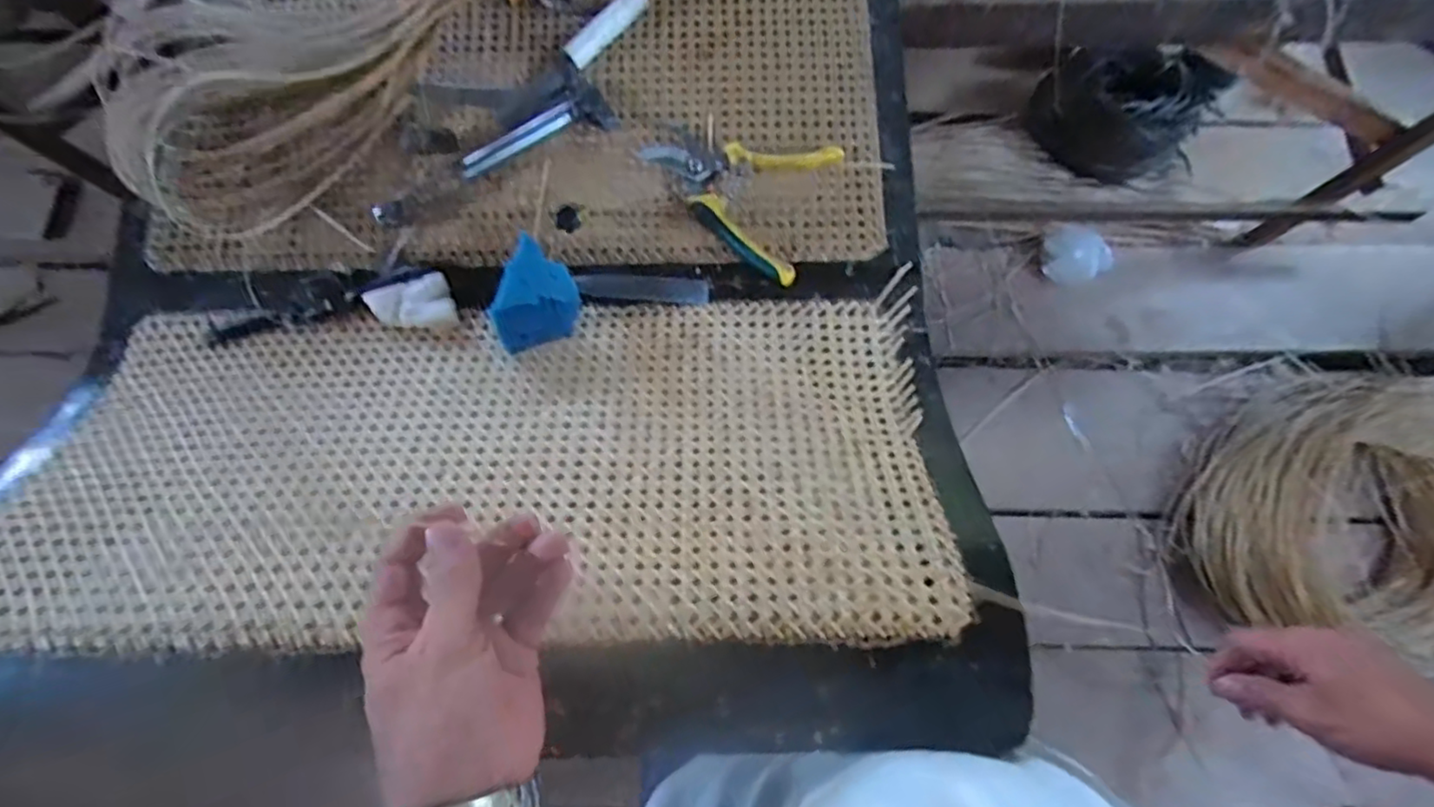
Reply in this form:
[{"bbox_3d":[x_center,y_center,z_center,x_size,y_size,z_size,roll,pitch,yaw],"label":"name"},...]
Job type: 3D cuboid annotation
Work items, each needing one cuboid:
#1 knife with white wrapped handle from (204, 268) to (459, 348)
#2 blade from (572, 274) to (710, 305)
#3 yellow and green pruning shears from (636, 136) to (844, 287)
[{"bbox_3d":[-0.344,-0.089,0.574,0.219,0.014,0.057,-5,76,-1],"label":"knife with white wrapped handle"},{"bbox_3d":[-0.068,-0.107,0.593,0.120,0.004,0.025,5,80,1],"label":"blade"},{"bbox_3d":[0.014,-0.206,0.600,0.176,0.020,0.131,26,77,6],"label":"yellow and green pruning shears"}]

